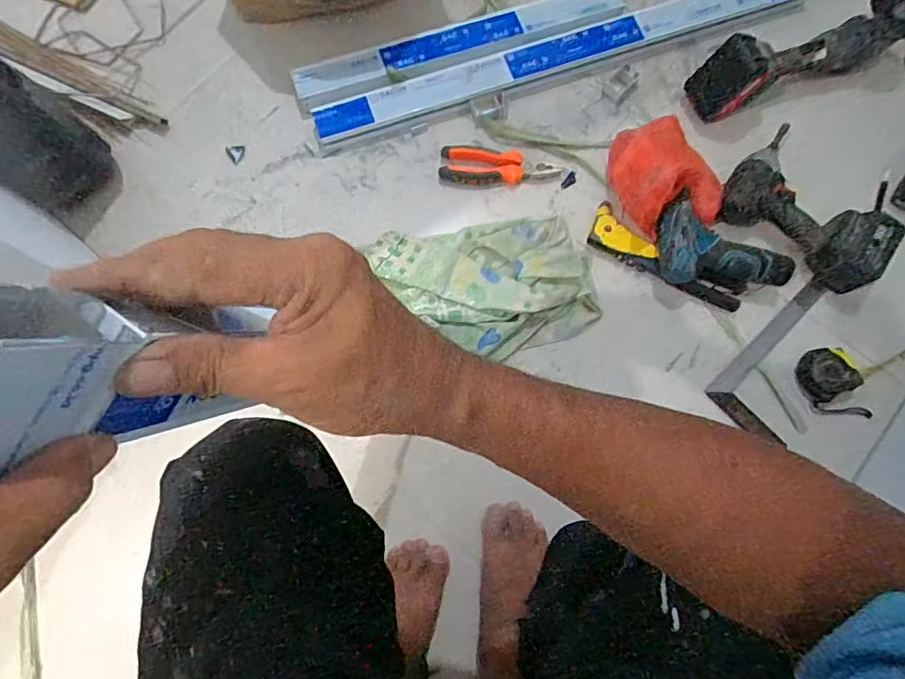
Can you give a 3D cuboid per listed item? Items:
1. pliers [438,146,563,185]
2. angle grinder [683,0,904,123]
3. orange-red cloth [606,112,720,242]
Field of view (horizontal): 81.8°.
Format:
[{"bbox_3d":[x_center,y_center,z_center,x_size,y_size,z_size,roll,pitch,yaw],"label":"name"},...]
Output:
[{"bbox_3d":[0.078,-0.284,0.861,0.197,0.029,0.073,7,77,1],"label":"pliers"},{"bbox_3d":[0.570,-0.473,0.836,0.349,0.113,0.092,-19,78,-5],"label":"angle grinder"},{"bbox_3d":[0.329,-0.254,0.812,0.139,0.101,0.176,-20,77,-3],"label":"orange-red cloth"}]

